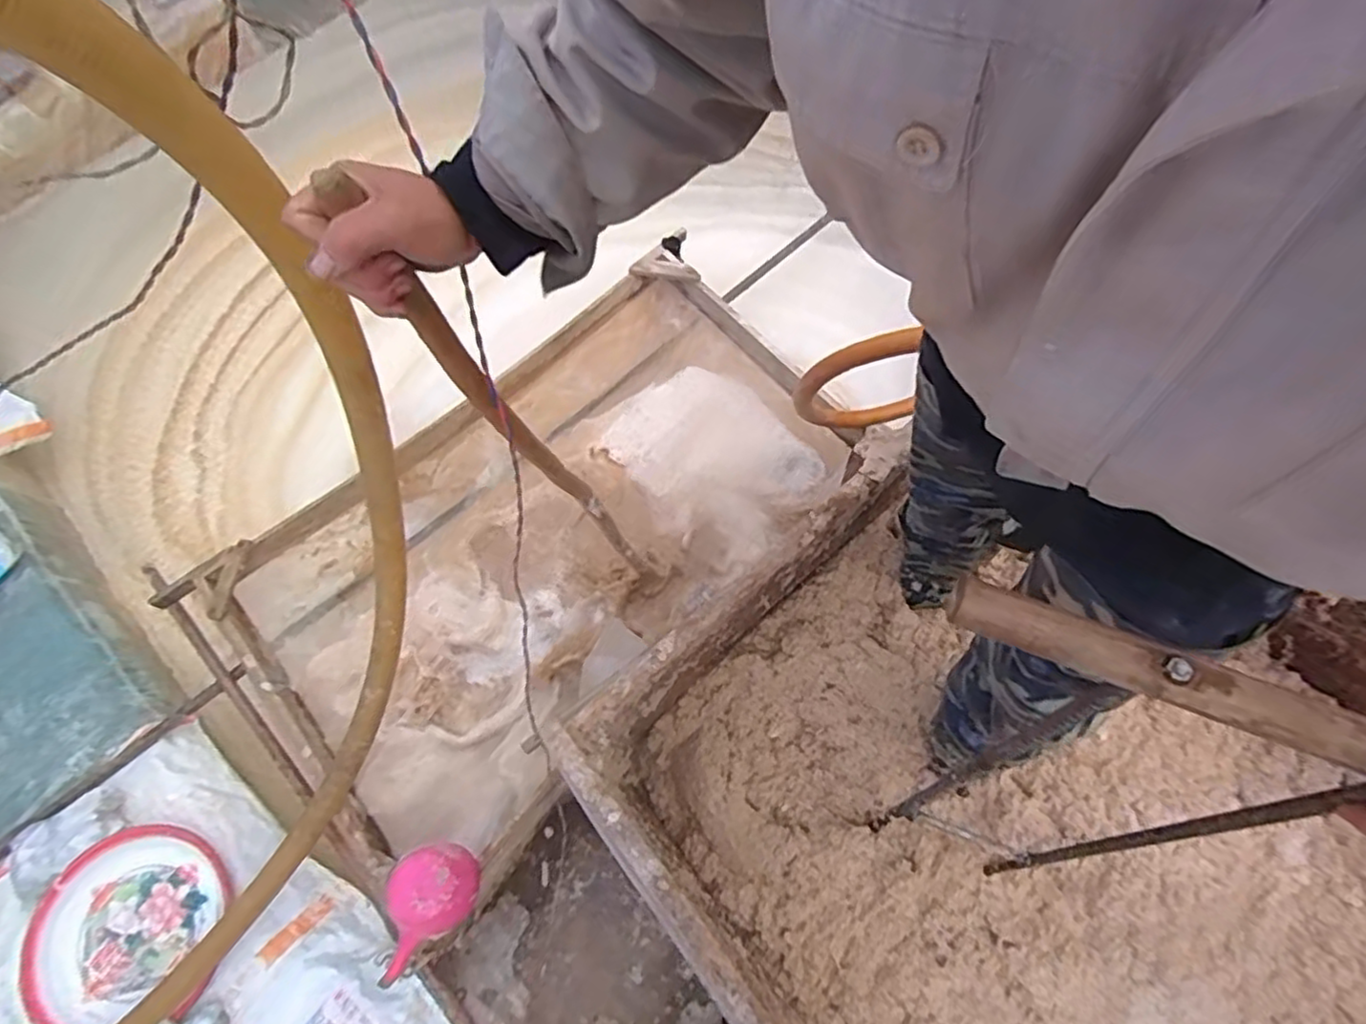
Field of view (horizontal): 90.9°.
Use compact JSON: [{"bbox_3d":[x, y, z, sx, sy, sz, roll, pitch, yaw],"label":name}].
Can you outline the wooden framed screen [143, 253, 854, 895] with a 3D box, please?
[{"bbox_3d":[-0.333,0.087,1.616,1.500,0.182,0.914,-37,76,-13],"label":"wooden framed screen"}]

